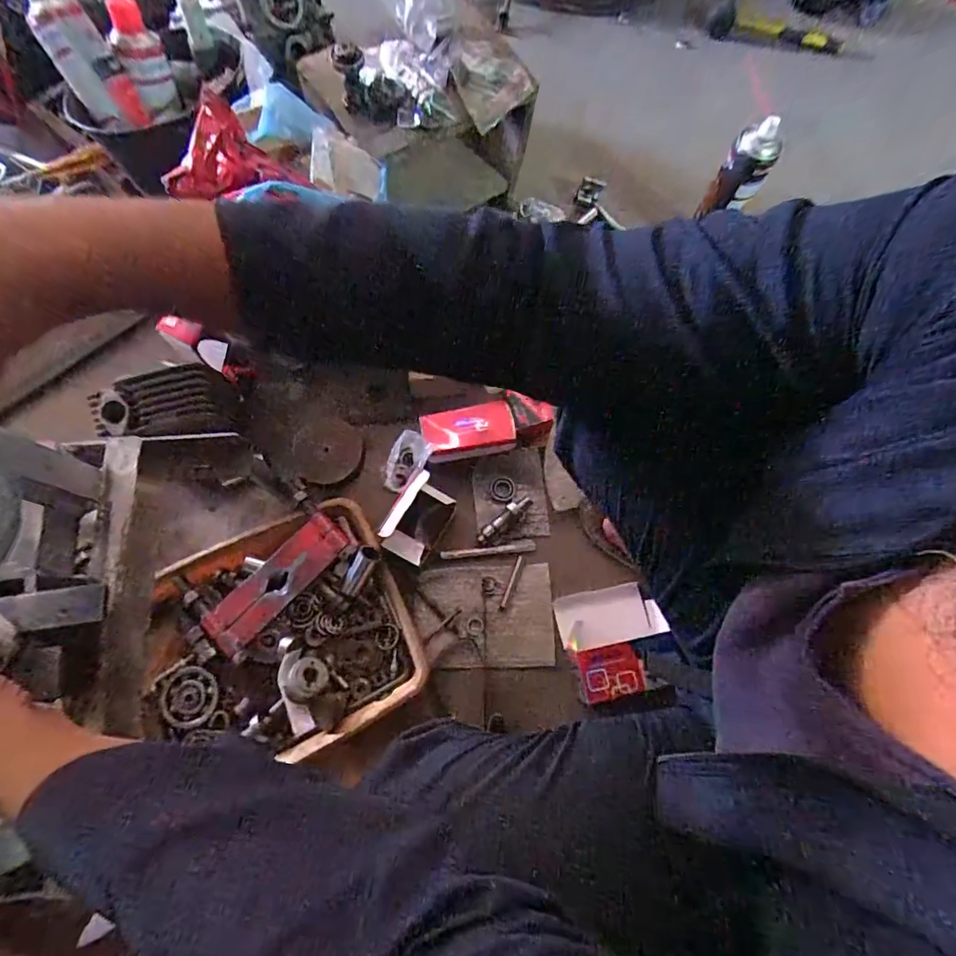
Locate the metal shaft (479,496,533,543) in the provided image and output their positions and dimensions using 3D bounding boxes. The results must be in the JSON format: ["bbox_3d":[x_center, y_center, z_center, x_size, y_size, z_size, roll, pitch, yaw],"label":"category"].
[{"bbox_3d":[0.036,0.056,0.702,0.092,0.019,0.020,-38,78,0],"label":"metal shaft"}]

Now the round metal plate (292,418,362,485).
[{"bbox_3d":[-0.217,-0.039,0.712,0.093,0.004,0.092,-6,106,-21],"label":"round metal plate"}]

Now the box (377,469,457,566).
[{"bbox_3d":[-0.076,0.057,0.643,0.058,0.109,0.101,29,74,7],"label":"box"}]

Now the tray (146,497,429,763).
[{"bbox_3d":[-0.261,0.199,0.631,0.331,0.060,0.281,-23,75,-9],"label":"tray"}]

